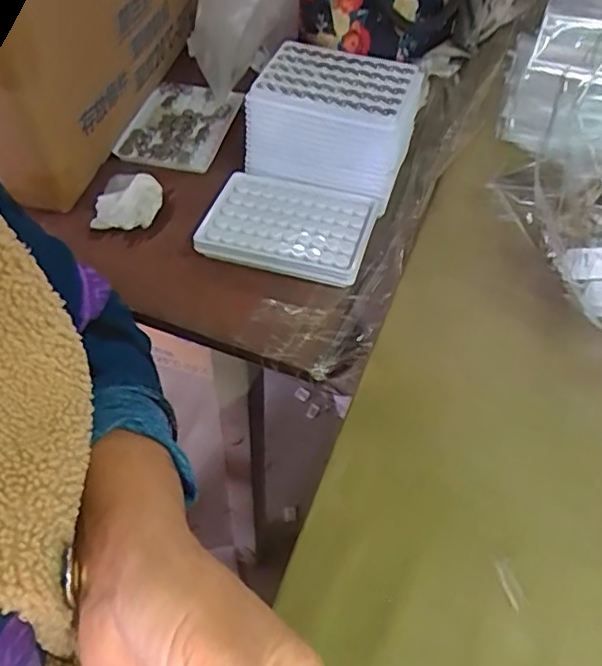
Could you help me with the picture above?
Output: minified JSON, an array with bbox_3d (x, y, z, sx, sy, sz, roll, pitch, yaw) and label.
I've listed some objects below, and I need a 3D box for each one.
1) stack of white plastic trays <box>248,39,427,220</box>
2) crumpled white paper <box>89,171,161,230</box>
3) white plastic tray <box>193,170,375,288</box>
[{"bbox_3d":[0.027,-0.180,0.521,0.128,0.062,0.104,16,53,10],"label":"stack of white plastic trays"},{"bbox_3d":[-0.143,-0.113,0.511,0.054,0.027,0.059,-1,52,-3],"label":"crumpled white paper"},{"bbox_3d":[-0.011,-0.083,0.501,0.131,0.021,0.090,15,53,9],"label":"white plastic tray"}]

